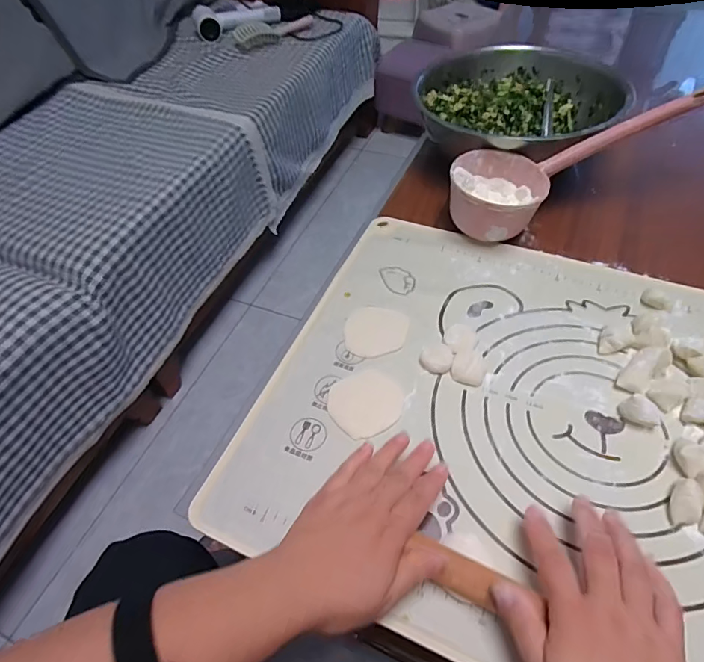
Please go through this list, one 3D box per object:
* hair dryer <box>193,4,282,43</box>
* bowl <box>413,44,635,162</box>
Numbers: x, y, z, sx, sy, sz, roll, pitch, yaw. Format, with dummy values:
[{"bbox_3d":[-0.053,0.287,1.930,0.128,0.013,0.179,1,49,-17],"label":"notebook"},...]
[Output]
[{"bbox_3d":[-0.331,-0.908,1.312,0.249,0.054,0.121,-31,56,-19],"label":"hair dryer"},{"bbox_3d":[0.261,-0.329,0.702,0.258,0.102,0.279,-2,52,3],"label":"bowl"}]

